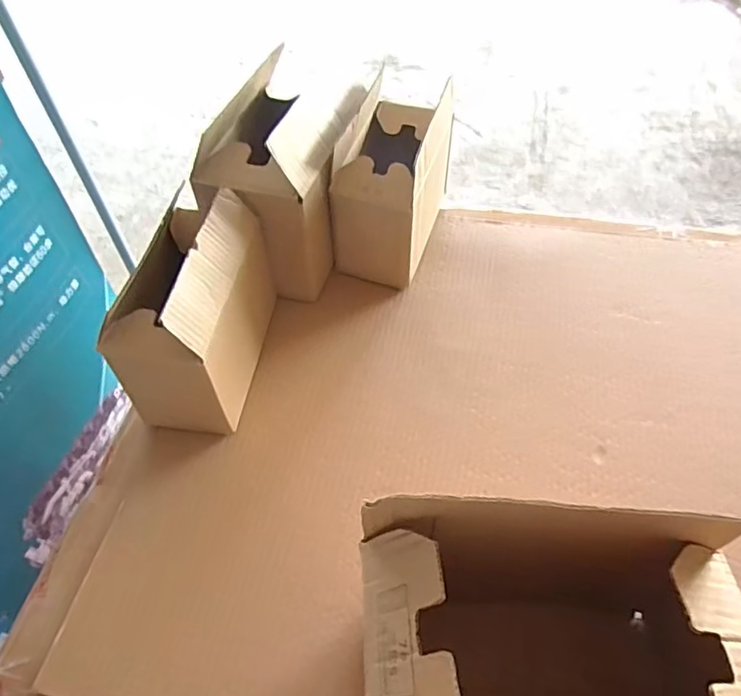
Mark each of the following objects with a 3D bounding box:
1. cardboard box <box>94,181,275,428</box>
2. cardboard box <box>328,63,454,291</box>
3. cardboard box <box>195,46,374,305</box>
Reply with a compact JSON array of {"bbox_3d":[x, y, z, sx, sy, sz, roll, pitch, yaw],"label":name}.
[{"bbox_3d":[-0.179,-0.041,0.600,0.100,0.175,0.198,7,53,7],"label":"cardboard box"},{"bbox_3d":[0.030,-0.209,0.720,0.104,0.173,0.205,14,54,13],"label":"cardboard box"},{"bbox_3d":[-0.099,-0.202,0.695,0.137,0.201,0.219,12,53,11],"label":"cardboard box"}]

